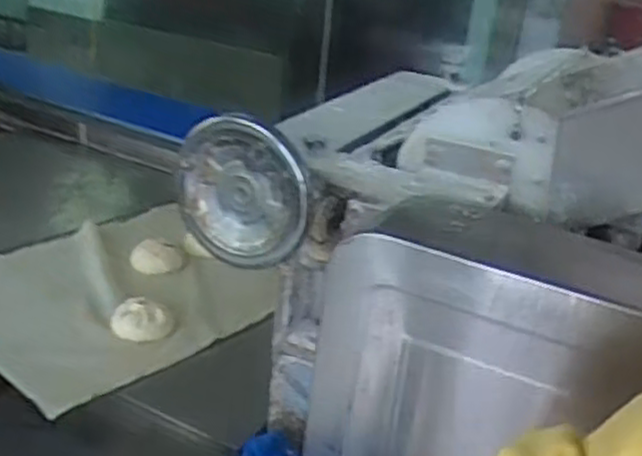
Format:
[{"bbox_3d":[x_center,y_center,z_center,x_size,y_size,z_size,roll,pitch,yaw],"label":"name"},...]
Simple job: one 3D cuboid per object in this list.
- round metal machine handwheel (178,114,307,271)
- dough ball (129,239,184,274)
[{"bbox_3d":[-0.075,-0.033,0.727,0.133,0.145,0.026,10,24,19],"label":"round metal machine handwheel"},{"bbox_3d":[-0.253,0.050,1.187,0.083,0.045,0.053,-3,23,-11],"label":"dough ball"}]

